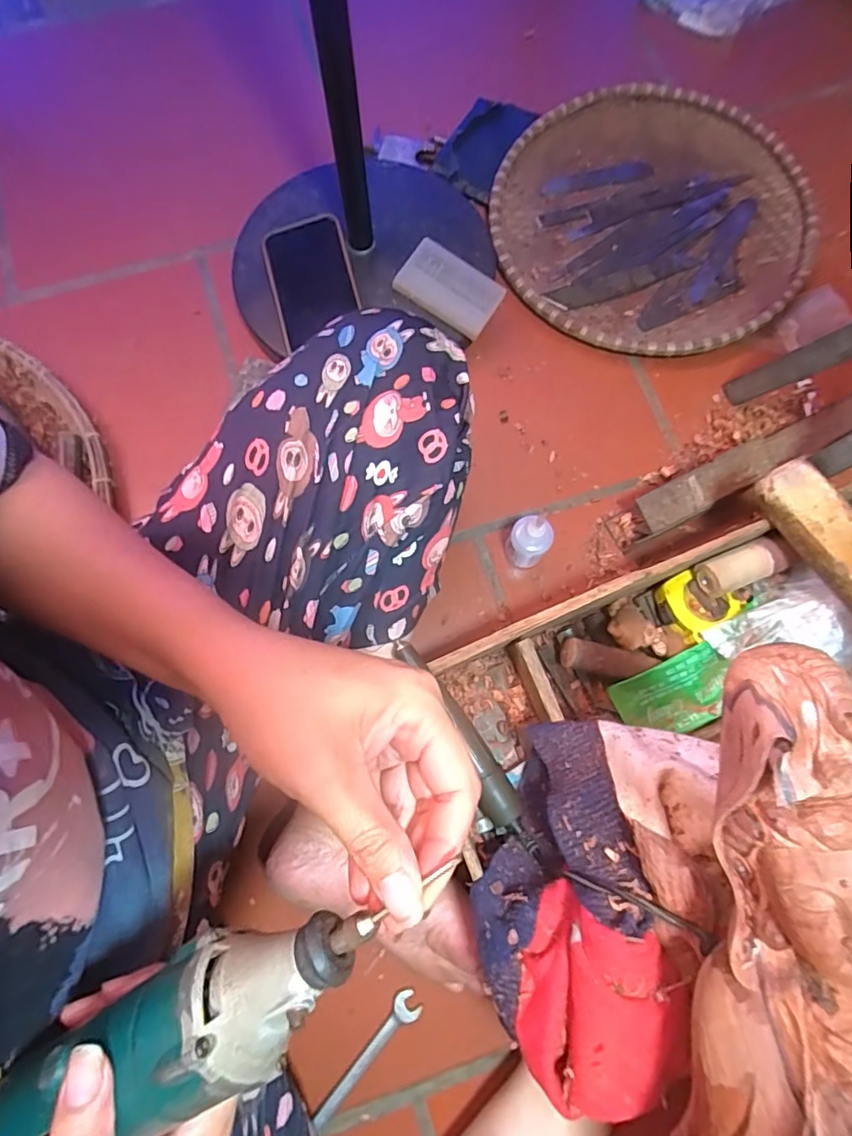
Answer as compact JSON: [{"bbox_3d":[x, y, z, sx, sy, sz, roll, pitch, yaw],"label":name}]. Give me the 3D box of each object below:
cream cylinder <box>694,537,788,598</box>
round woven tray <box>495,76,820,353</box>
[{"bbox_3d":[0.247,0.000,0.428,0.063,0.022,0.029,-21,77,-5],"label":"cream cylinder"},{"bbox_3d":[0.243,-0.378,0.596,0.319,0.039,0.324,0,76,0],"label":"round woven tray"}]

